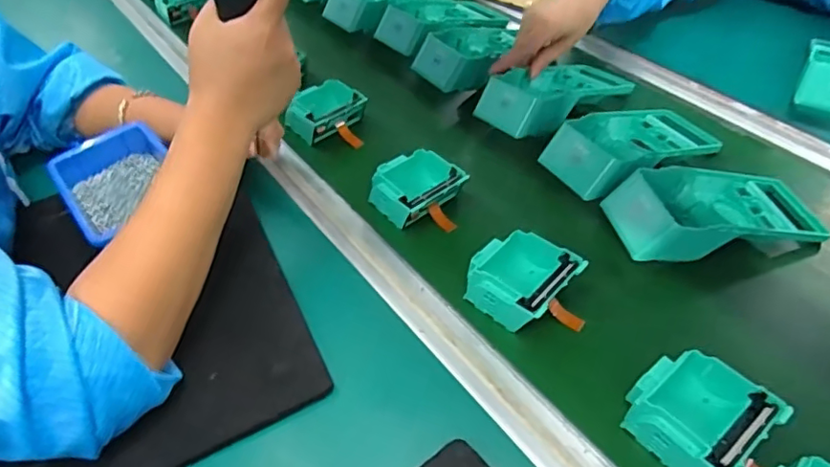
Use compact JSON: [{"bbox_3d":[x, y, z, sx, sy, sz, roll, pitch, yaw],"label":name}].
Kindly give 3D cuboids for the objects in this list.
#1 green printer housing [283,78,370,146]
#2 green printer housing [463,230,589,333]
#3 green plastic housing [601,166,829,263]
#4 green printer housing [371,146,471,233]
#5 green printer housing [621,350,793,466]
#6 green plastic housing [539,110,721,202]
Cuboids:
[{"bbox_3d":[-0.104,-0.144,0.665,0.085,0.034,0.066,-34,53,-26],"label":"green printer housing"},{"bbox_3d":[0.088,0.038,0.479,0.075,0.037,0.078,34,57,30],"label":"green printer housing"},{"bbox_3d":[0.269,-0.025,0.516,0.190,0.052,0.096,-11,47,-7],"label":"green plastic housing"},{"bbox_3d":[-0.001,-0.045,0.565,0.077,0.036,0.071,-31,52,-24],"label":"green printer housing"},{"bbox_3d":[0.193,0.123,0.391,0.080,0.037,0.080,-33,53,-25],"label":"green printer housing"},{"bbox_3d":[0.223,-0.093,0.585,0.189,0.049,0.091,-26,51,-20],"label":"green plastic housing"}]

